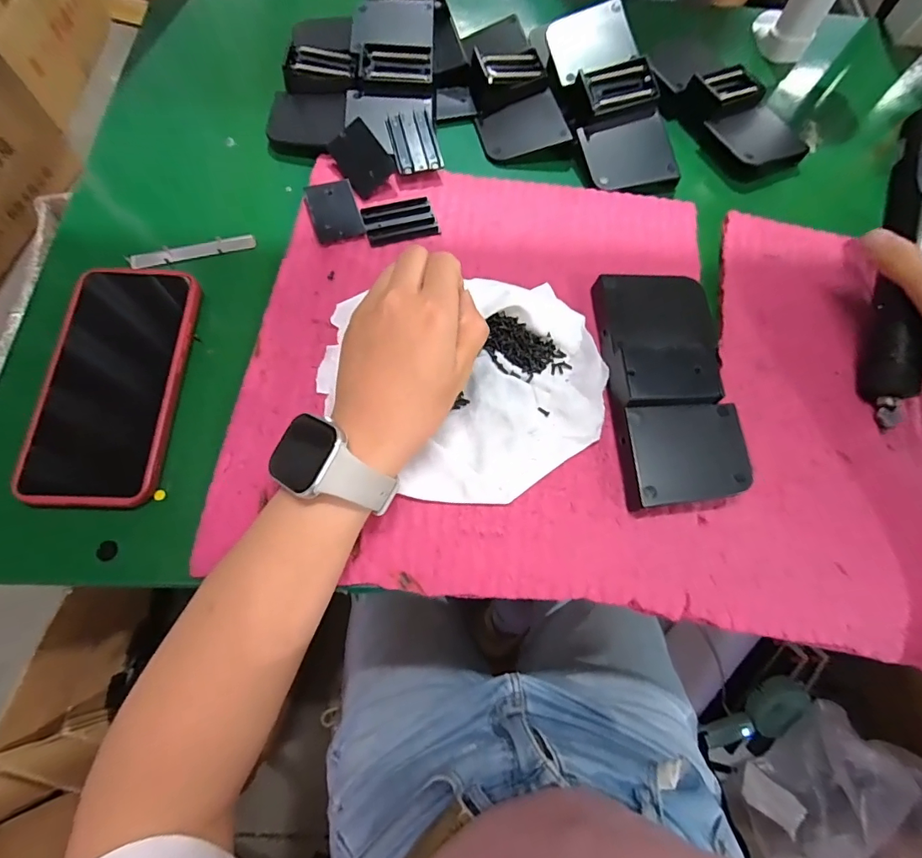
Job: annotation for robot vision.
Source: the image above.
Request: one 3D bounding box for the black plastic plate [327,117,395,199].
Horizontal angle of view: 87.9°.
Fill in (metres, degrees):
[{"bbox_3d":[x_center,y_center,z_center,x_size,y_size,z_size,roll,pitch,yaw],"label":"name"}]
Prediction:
[{"bbox_3d":[-0.078,-0.213,0.376,0.036,0.006,0.051,-37,93,1],"label":"black plastic plate"}]

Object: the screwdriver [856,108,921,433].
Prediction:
[{"bbox_3d":[0.307,-0.111,0.325,0.034,0.030,0.214,9,92,5],"label":"screwdriver"}]

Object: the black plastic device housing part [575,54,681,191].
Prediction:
[{"bbox_3d":[0.135,-0.250,0.398,0.072,0.013,0.104,-13,92,-1],"label":"black plastic device housing part"}]

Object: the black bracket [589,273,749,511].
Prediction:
[{"bbox_3d":[0.137,-0.033,0.314,0.072,0.025,0.159,-2,70,-5],"label":"black bracket"}]

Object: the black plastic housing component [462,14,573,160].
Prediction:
[{"bbox_3d":[0.041,-0.310,0.423,0.068,0.035,0.155,-11,71,-8],"label":"black plastic housing component"}]

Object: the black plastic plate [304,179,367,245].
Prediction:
[{"bbox_3d":[-0.096,-0.167,0.366,0.036,0.004,0.051,-17,76,-16],"label":"black plastic plate"}]

